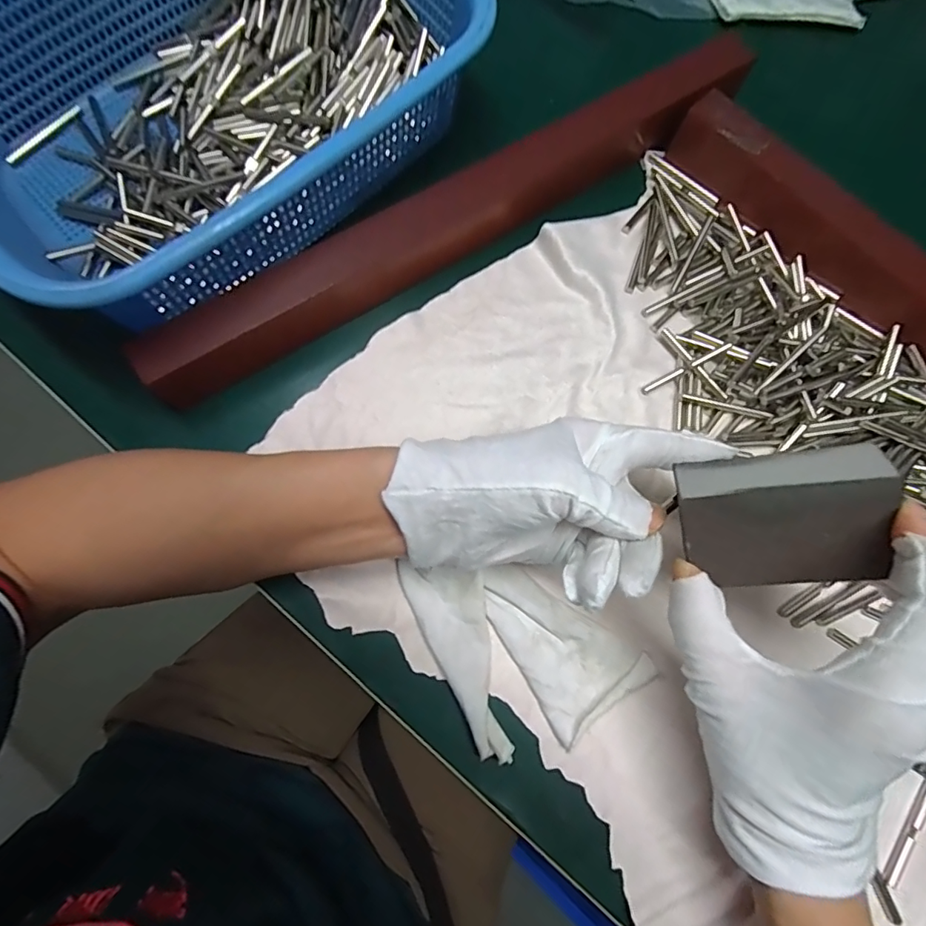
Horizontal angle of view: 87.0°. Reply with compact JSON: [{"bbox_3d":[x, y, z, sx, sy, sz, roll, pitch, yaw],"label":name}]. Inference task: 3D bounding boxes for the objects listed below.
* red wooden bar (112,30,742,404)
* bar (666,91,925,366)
[{"bbox_3d":[0.004,-0.146,0.277,0.383,0.043,0.028,-32,81,-7],"label":"red wooden bar"},{"bbox_3d":[0.282,-0.071,0.272,0.393,0.032,0.048,41,81,6],"label":"bar"}]

